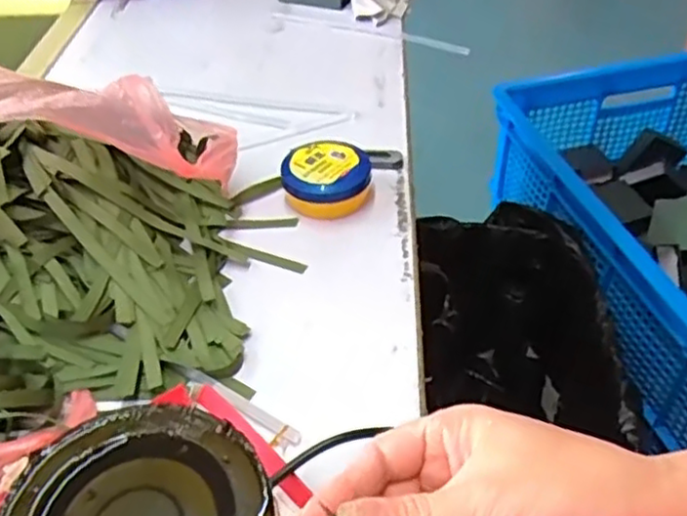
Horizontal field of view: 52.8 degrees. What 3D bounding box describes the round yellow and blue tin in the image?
[{"bbox_3d":[-0.014,-0.064,0.572,0.071,0.035,0.063,-5,43,-2],"label":"round yellow and blue tin"}]

